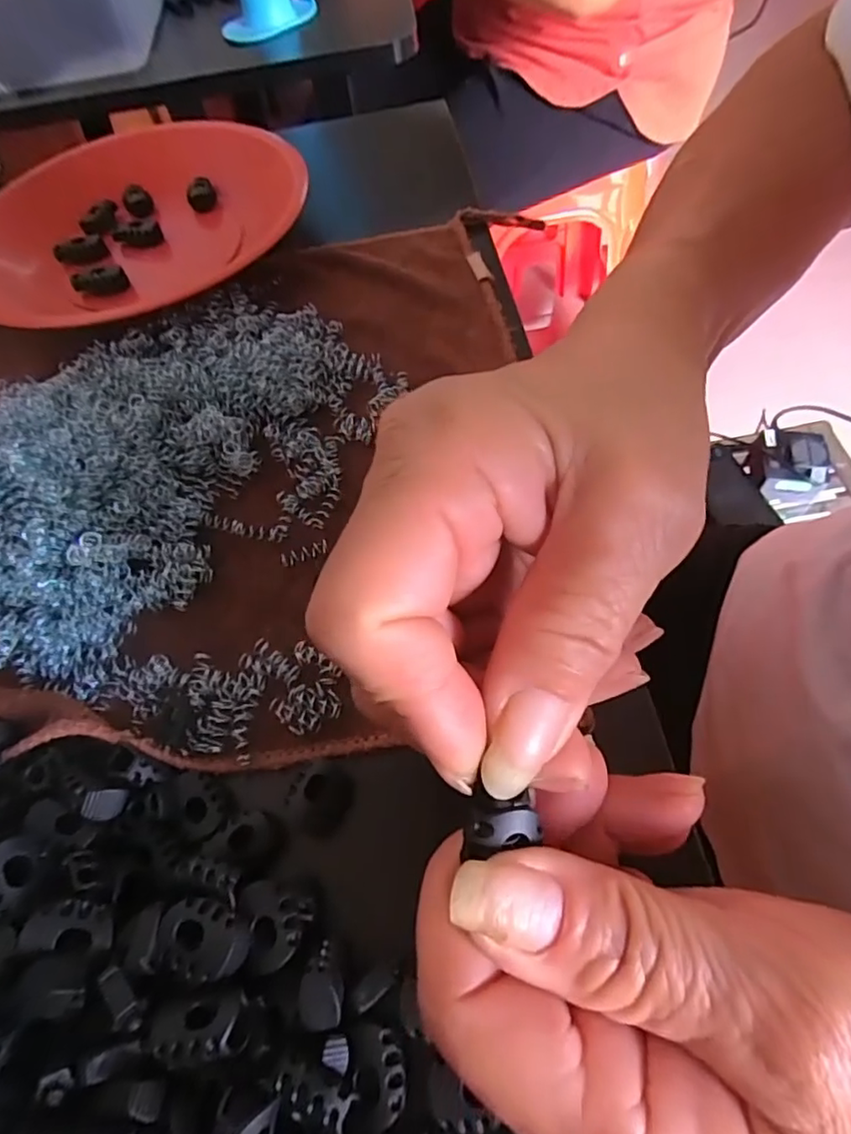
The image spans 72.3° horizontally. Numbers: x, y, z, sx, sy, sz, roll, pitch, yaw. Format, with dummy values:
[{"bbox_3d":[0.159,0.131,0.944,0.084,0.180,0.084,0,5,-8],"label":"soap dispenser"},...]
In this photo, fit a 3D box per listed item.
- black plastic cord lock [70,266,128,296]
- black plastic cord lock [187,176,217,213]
[{"bbox_3d":[-0.180,-0.157,0.320,0.028,0.011,0.010,-1,62,6],"label":"black plastic cord lock"},{"bbox_3d":[-0.139,-0.231,0.360,0.017,0.014,0.018,-19,57,-8],"label":"black plastic cord lock"}]

